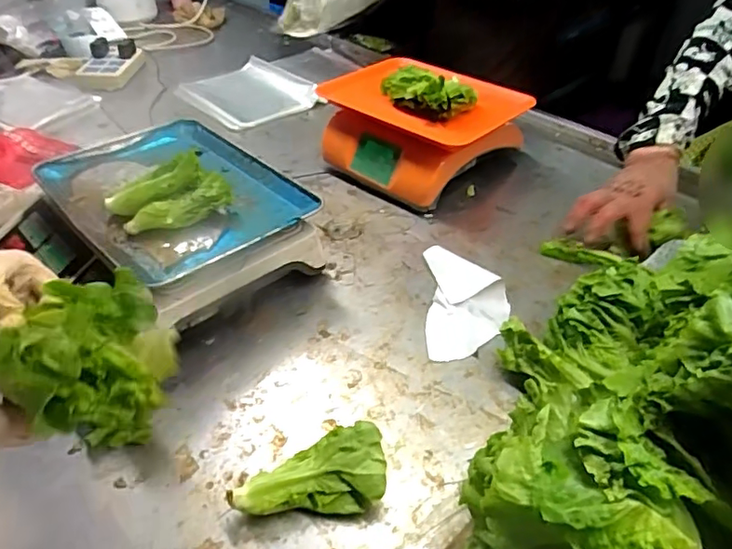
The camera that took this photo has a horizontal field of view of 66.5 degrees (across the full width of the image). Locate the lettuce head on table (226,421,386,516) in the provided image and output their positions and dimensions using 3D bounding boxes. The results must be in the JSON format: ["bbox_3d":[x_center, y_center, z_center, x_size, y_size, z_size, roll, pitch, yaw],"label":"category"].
[{"bbox_3d":[-0.050,0.174,0.491,0.129,0.053,0.059,-3,40,-5],"label":"lettuce head on table"}]

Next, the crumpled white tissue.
[{"bbox_3d":[0.124,0.032,0.691,0.098,0.016,0.183,3,40,2],"label":"crumpled white tissue"}]

